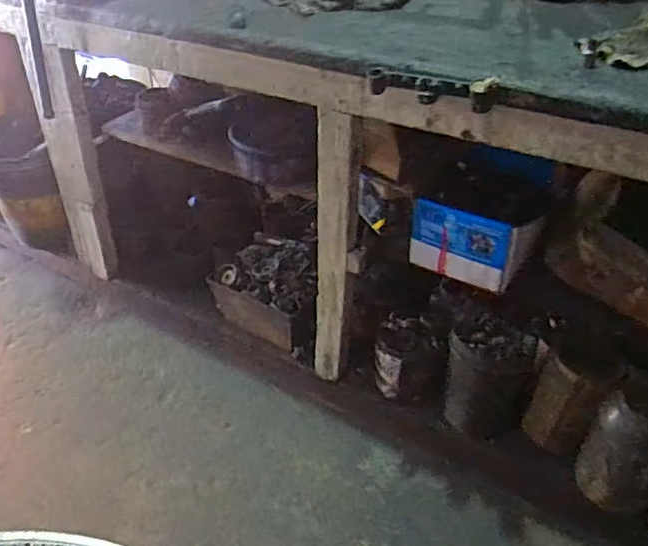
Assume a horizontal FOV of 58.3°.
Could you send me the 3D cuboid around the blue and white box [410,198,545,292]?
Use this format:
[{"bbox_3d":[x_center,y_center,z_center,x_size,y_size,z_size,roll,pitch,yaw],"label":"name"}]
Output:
[{"bbox_3d":[0.277,-0.067,1.068,0.207,0.144,0.126,25,44,28],"label":"blue and white box"}]

